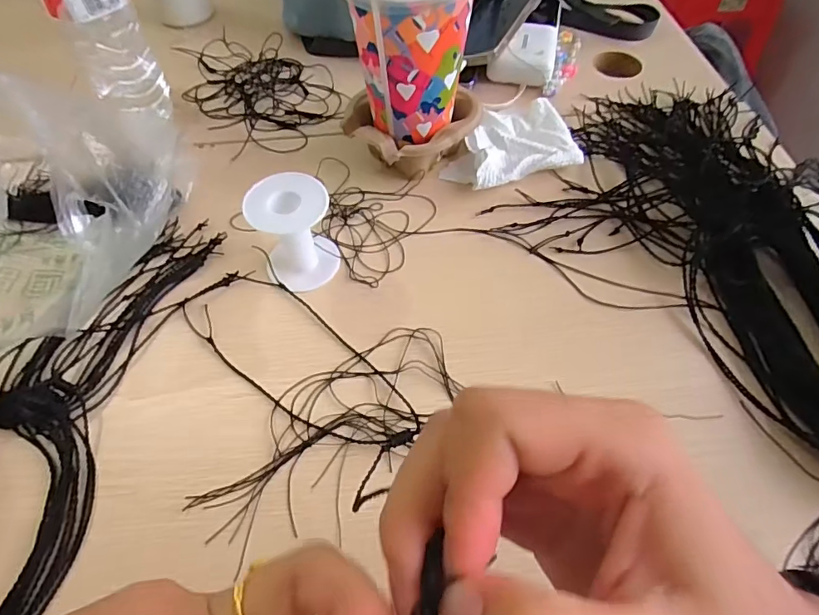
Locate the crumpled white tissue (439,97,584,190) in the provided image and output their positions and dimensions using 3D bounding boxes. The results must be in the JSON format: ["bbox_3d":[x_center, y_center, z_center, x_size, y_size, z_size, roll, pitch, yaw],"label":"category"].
[{"bbox_3d":[0.086,-0.150,0.445,0.119,0.018,0.090,-15,57,-7],"label":"crumpled white tissue"}]

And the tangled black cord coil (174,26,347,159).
[{"bbox_3d":[-0.161,-0.236,0.512,0.131,0.015,0.187,-33,61,-18],"label":"tangled black cord coil"}]

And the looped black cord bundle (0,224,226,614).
[{"bbox_3d":[-0.247,0.073,0.314,0.130,0.014,0.344,6,57,6],"label":"looped black cord bundle"}]

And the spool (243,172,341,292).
[{"bbox_3d":[-0.084,-0.055,0.356,0.054,0.074,0.050,-1,57,2],"label":"spool"}]

